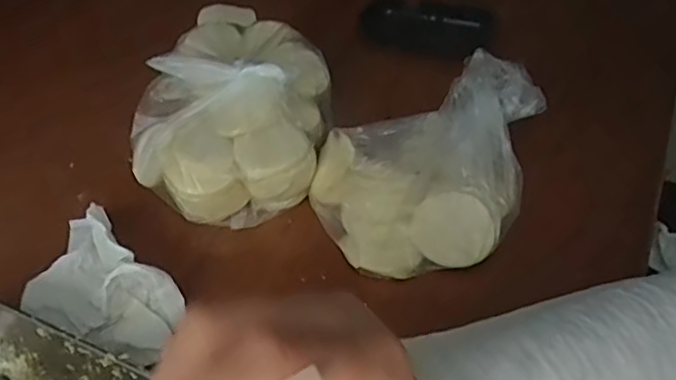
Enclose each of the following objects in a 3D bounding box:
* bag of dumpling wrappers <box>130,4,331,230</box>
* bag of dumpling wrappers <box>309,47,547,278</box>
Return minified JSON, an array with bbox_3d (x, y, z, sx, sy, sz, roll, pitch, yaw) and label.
[{"bbox_3d":[-0.078,-0.066,0.467,0.136,0.072,0.194,0,44,6],"label":"bag of dumpling wrappers"},{"bbox_3d":[0.053,-0.018,0.405,0.127,0.067,0.147,9,45,16],"label":"bag of dumpling wrappers"}]

